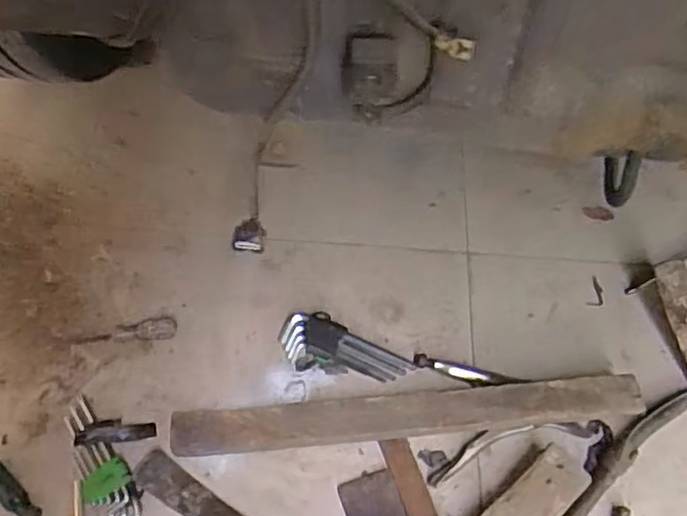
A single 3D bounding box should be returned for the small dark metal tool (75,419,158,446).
[{"bbox_3d":[-0.265,0.201,0.746,0.086,0.015,0.028,-6,54,-6],"label":"small dark metal tool"}]

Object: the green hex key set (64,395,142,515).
[{"bbox_3d":[-0.275,0.230,0.726,0.053,0.018,0.164,-20,57,-15],"label":"green hex key set"}]

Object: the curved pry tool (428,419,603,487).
[{"bbox_3d":[0.202,0.219,0.758,0.221,0.016,0.038,-13,55,-11],"label":"curved pry tool"}]

